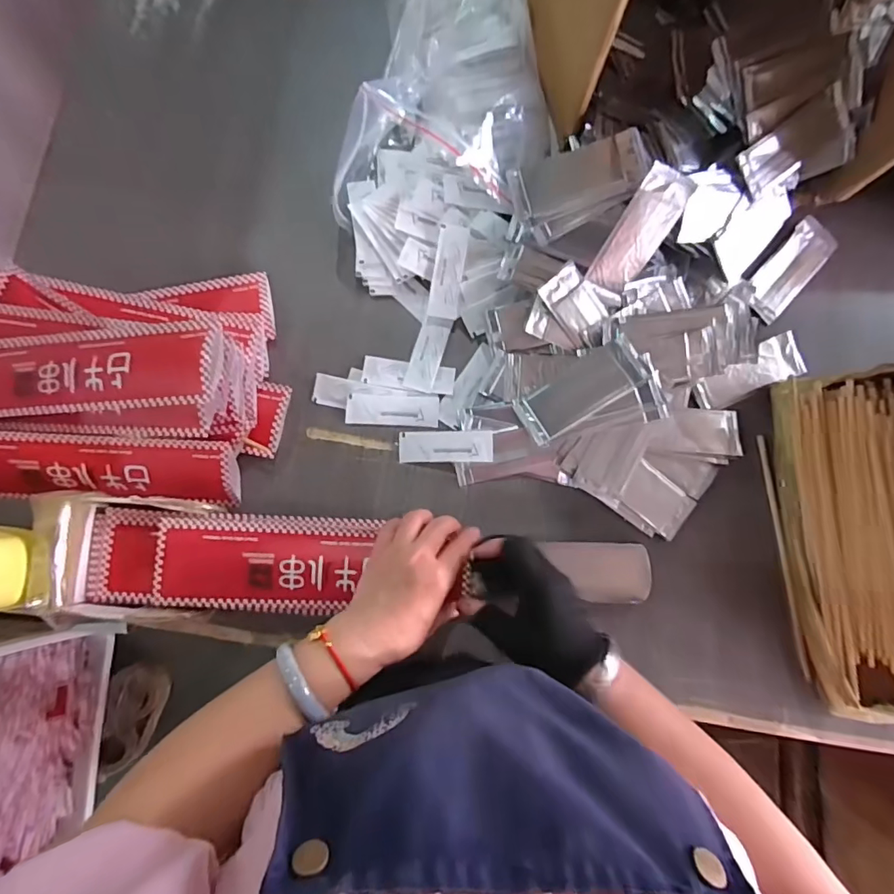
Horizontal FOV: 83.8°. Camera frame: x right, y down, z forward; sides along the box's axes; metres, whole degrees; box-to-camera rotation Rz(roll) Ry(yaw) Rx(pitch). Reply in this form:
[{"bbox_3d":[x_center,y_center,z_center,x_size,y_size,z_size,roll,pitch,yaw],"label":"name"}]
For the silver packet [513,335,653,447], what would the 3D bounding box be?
[{"bbox_3d":[0.130,-0.054,0.481,0.124,0.011,0.051,-33,74,3],"label":"silver packet"}]

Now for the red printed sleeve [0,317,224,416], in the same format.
[{"bbox_3d":[-0.330,-0.067,0.441,0.284,0.023,0.070,-3,83,12],"label":"red printed sleeve"}]

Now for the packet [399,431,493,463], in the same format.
[{"bbox_3d":[-0.001,0.000,0.494,0.093,0.004,0.031,0,92,8],"label":"packet"}]

